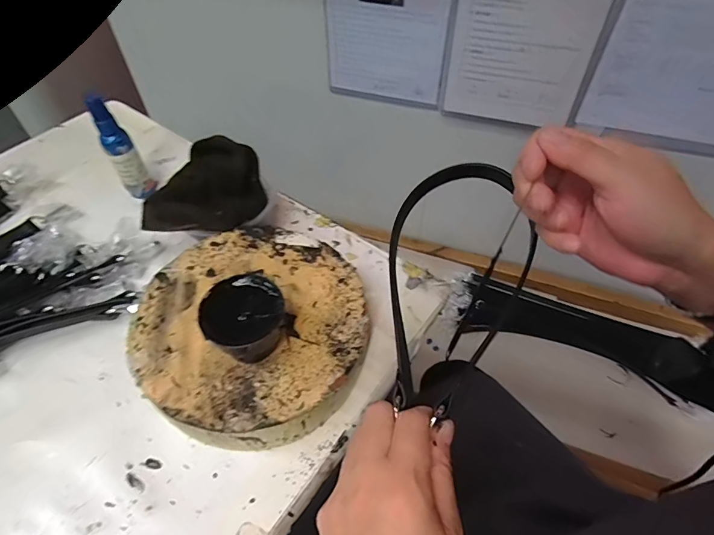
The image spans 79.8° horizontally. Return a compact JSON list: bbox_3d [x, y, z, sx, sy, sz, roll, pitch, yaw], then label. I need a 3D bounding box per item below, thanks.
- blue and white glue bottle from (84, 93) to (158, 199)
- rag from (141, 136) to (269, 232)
[{"bbox_3d":[-0.271,-0.134,0.494,0.027,0.123,0.024,15,53,13],"label":"blue and white glue bottle"},{"bbox_3d":[-0.153,-0.081,0.455,0.095,0.046,0.128,15,52,12],"label":"rag"}]

